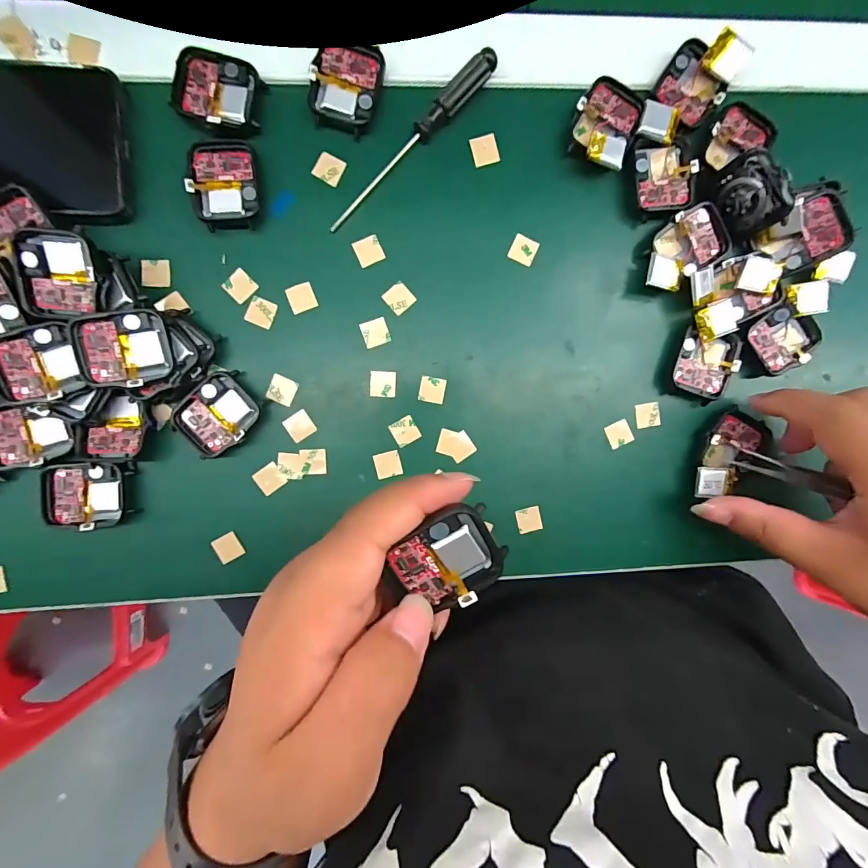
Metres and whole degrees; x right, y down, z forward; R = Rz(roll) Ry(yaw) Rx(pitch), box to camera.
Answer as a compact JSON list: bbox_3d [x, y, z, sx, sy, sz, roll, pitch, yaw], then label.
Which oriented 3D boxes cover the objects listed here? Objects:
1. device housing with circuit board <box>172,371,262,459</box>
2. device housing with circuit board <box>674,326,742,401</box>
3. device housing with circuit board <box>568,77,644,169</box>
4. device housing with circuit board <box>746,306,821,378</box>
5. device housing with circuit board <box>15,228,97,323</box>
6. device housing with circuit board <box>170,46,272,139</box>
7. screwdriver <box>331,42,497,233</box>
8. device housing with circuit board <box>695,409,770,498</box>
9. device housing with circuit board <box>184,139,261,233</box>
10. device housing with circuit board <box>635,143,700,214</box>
[{"bbox_3d":[-0.124,-0.011,0.239,0.045,0.012,0.037,-44,96,0],"label":"device housing with circuit board"},{"bbox_3d":[0.168,-0.045,0.255,0.035,0.010,0.039,21,93,-5],"label":"device housing with circuit board"},{"bbox_3d":[0.099,-0.180,0.239,0.036,0.015,0.050,24,92,-5],"label":"device housing with circuit board"},{"bbox_3d":[0.220,-0.060,0.256,0.041,0.007,0.037,-24,96,-2],"label":"device housing with circuit board"},{"bbox_3d":[-0.190,-0.080,0.209,0.035,0.009,0.041,2,106,-6],"label":"device housing with circuit board"},{"bbox_3d":[-0.119,-0.188,0.227,0.046,0.007,0.039,16,93,-5],"label":"device housing with circuit board"},{"bbox_3d":[-0.013,-0.168,0.237,0.130,0.011,0.013,-45,96,0],"label":"screwdriver"},{"bbox_3d":[0.184,0.015,0.258,0.037,0.015,0.059,34,92,-6],"label":"device housing with circuit board"},{"bbox_3d":[-0.117,-0.140,0.232,0.035,0.009,0.046,-5,95,-4],"label":"device housing with circuit board"},{"bbox_3d":[0.137,-0.153,0.246,0.037,0.007,0.039,-11,95,-3],"label":"device housing with circuit board"}]

